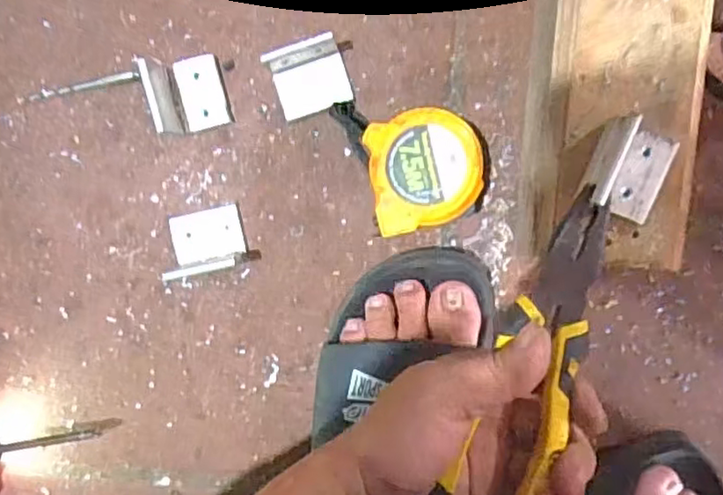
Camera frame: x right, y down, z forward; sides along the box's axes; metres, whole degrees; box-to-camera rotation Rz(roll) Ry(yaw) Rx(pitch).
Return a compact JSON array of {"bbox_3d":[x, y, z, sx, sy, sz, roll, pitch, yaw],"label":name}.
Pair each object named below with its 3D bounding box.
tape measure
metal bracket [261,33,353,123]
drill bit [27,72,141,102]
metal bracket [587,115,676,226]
[{"bbox_3d":[0.036,-0.056,0.402,0.086,0.043,0.084,-12,96,4],"label":"tape measure"},{"bbox_3d":[-0.033,-0.108,0.407,0.047,0.035,0.043,-18,95,4],"label":"metal bracket"},{"bbox_3d":[-0.187,-0.107,0.425,0.077,0.004,0.007,-10,96,4],"label":"drill bit"},{"bbox_3d":[0.136,-0.038,0.319,0.042,0.039,0.045,0,96,2],"label":"metal bracket"}]

